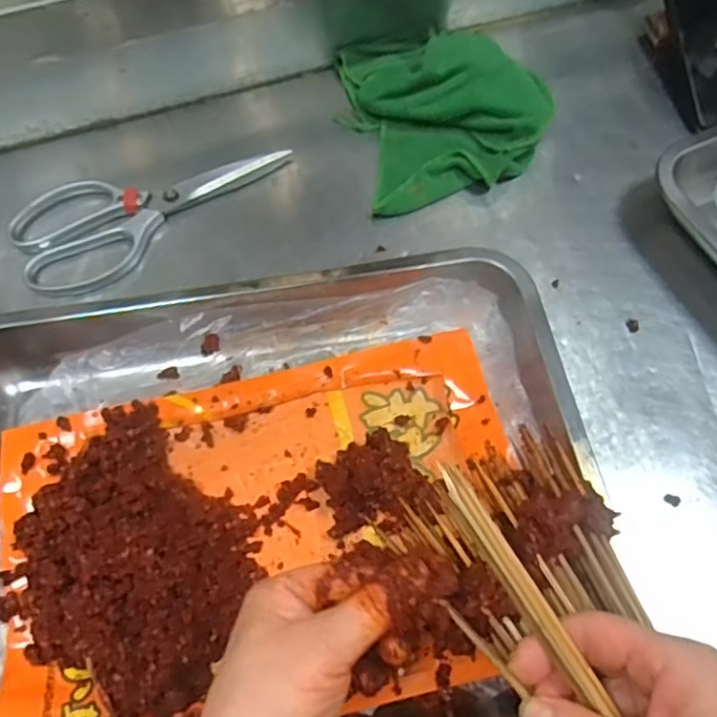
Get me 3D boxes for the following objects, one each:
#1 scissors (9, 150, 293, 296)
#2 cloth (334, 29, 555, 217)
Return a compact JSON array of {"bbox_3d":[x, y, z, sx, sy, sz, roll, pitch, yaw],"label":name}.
[{"bbox_3d":[-0.157,-0.120,0.505,0.220,0.025,0.084,-24,64,-10],"label":"scissors"},{"bbox_3d":[0.074,-0.219,0.541,0.165,0.044,0.174,-15,63,-6],"label":"cloth"}]

